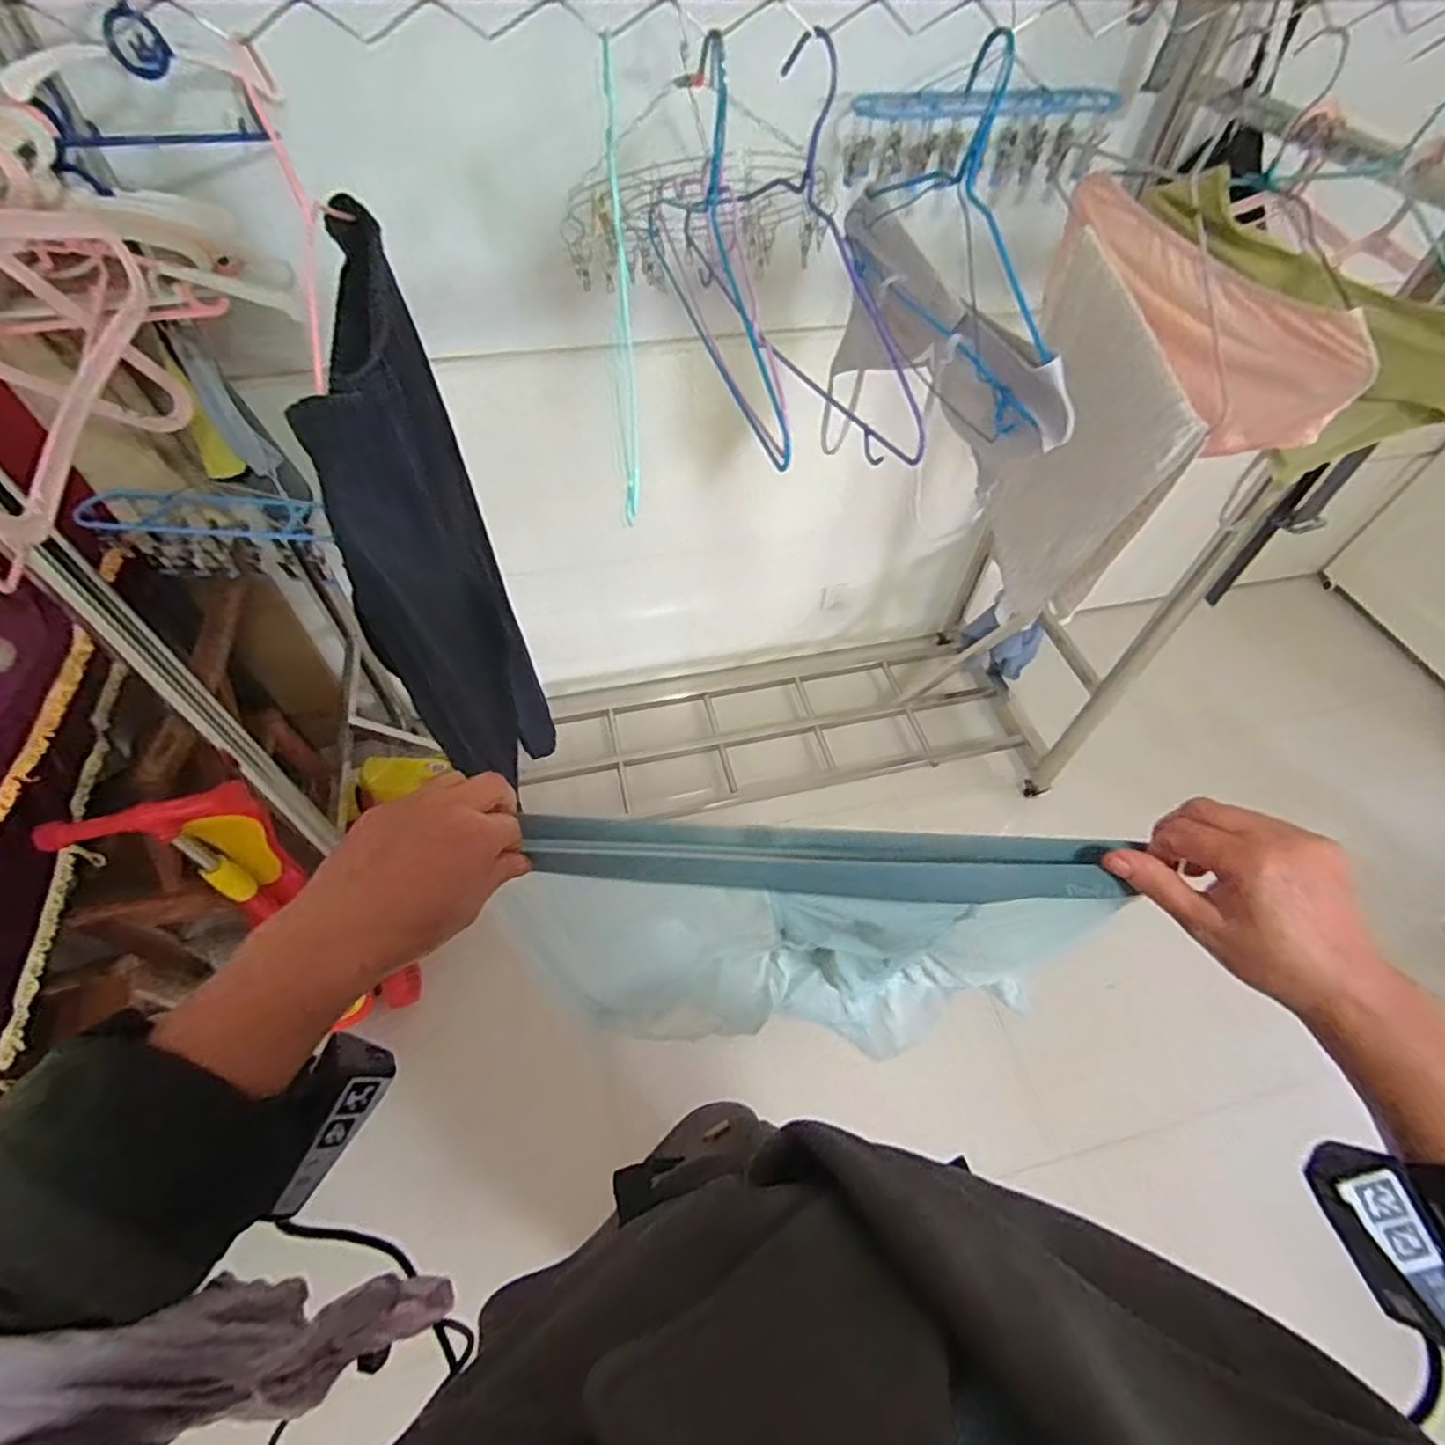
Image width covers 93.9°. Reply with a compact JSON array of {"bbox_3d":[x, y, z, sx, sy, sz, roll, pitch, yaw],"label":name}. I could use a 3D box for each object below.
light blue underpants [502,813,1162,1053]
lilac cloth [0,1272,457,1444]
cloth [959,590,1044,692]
[{"bbox_3d":[0.048,0.173,0.504,0.362,0.305,0.059,4,54,0],"label":"light blue underpants"},{"bbox_3d":[-0.201,0.249,0.272,0.077,0.270,0.046,-16,53,16],"label":"lilac cloth"},{"bbox_3d":[0.702,-0.209,1.732,0.056,0.224,0.184,-35,63,-24],"label":"cloth"}]

